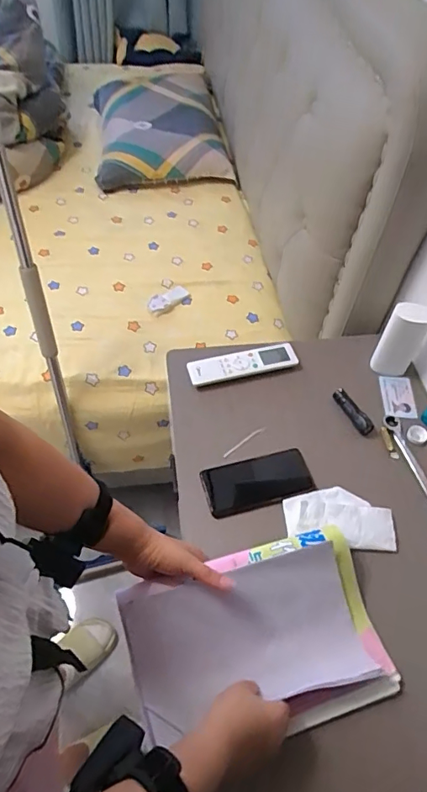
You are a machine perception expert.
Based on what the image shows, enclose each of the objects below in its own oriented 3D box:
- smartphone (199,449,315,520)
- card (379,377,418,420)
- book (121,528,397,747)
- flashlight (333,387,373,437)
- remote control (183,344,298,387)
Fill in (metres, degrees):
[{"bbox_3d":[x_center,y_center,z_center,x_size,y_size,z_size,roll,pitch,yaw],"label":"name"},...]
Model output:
[{"bbox_3d":[0.067,0.133,0.747,0.162,0.016,0.083,-11,56,-11],"label":"smartphone"},{"bbox_3d":[0.329,0.002,0.870,0.058,0.009,0.085,5,59,1],"label":"card"},{"bbox_3d":[0.054,0.294,0.587,0.293,0.027,0.200,-12,73,-13],"label":"book"},{"bbox_3d":[0.233,0.026,0.816,0.026,0.022,0.088,-31,62,-22],"label":"flashlight"},{"bbox_3d":[0.052,-0.058,0.880,0.197,0.022,0.046,-12,56,-11],"label":"remote control"}]

